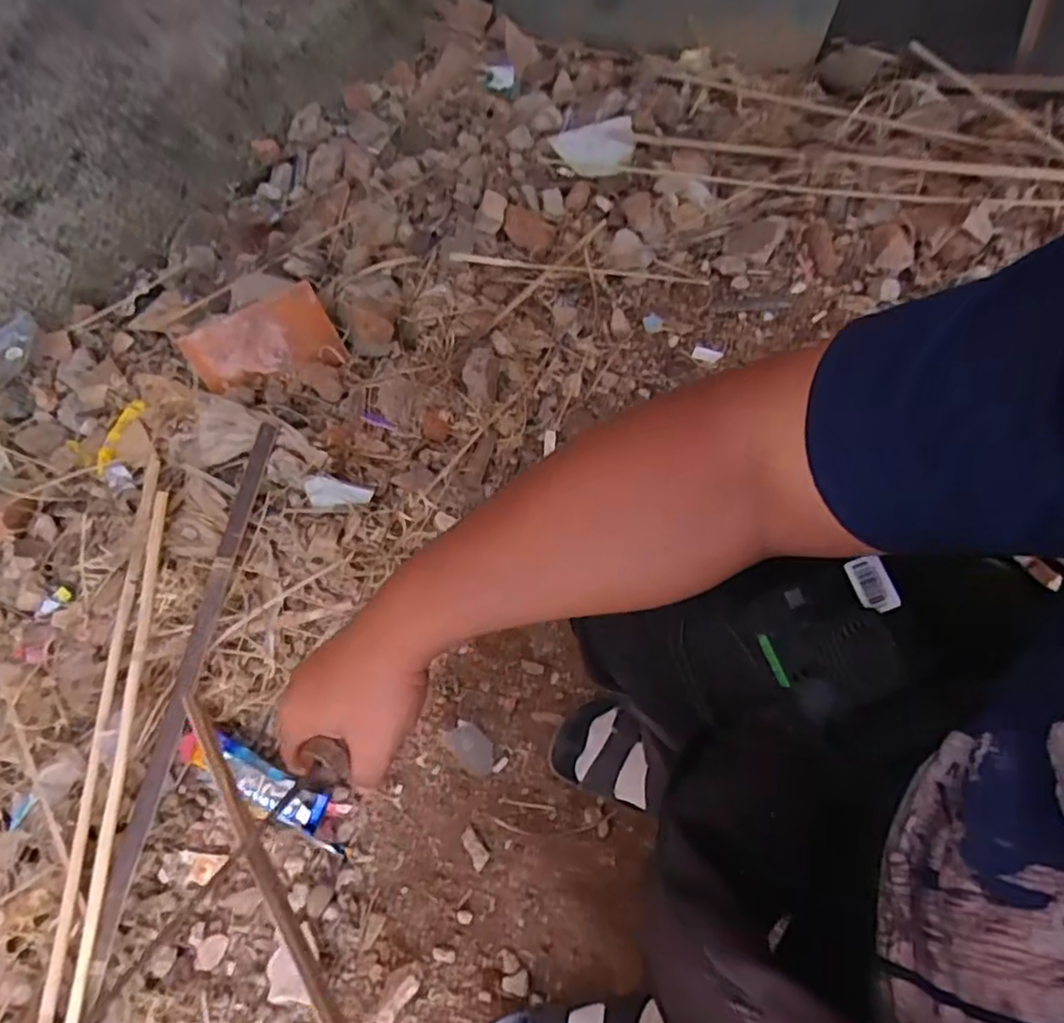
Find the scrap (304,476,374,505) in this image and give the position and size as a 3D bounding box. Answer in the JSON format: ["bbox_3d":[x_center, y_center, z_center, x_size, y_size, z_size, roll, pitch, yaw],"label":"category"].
[{"bbox_3d":[-0.255,-0.024,0.889,0.085,0.015,0.040,7,101,-17],"label":"scrap"}]

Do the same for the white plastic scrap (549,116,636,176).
[{"bbox_3d":[0.121,-0.651,1.199,0.151,0.027,0.112,-19,63,-6],"label":"white plastic scrap"}]

